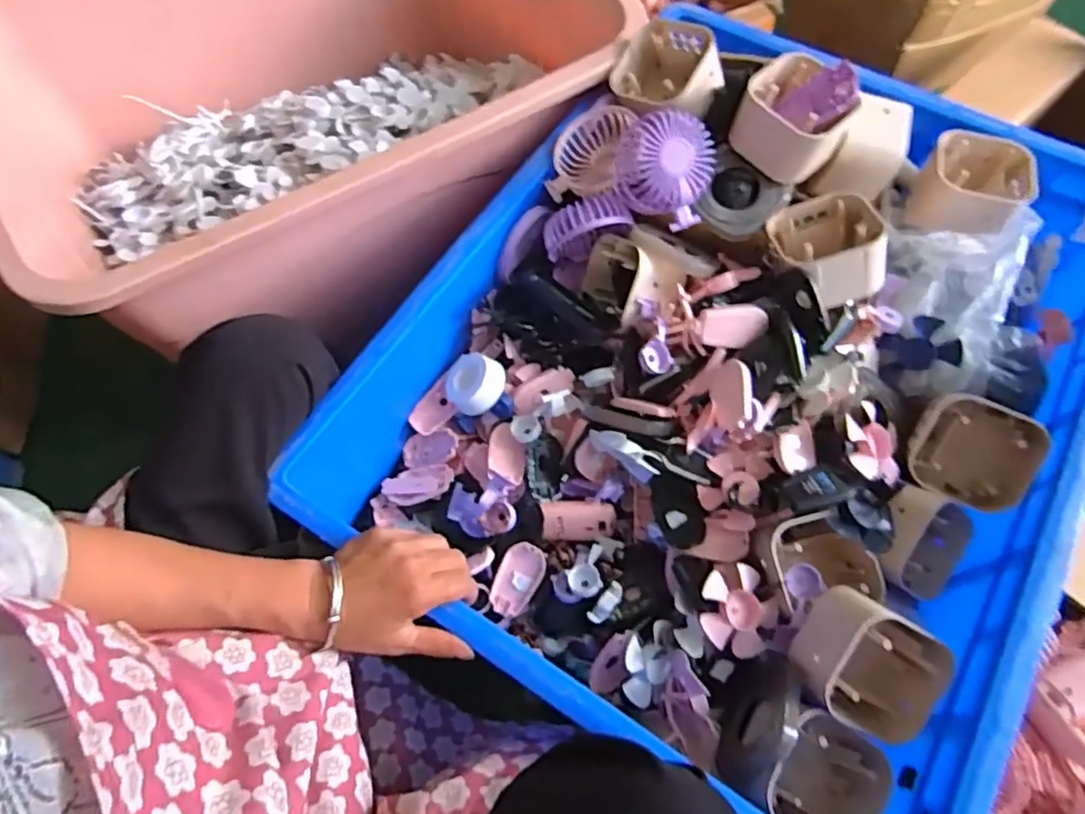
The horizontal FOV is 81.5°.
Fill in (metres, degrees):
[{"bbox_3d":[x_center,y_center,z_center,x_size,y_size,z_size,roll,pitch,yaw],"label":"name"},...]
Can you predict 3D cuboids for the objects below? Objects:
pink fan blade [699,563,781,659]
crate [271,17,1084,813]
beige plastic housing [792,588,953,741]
[{"bbox_3d":[0.163,0.169,0.526,0.066,0.029,0.070,0,67,-1],"label":"pink fan blade"},{"bbox_3d":[0.186,-0.052,0.589,0.532,0.208,0.675,29,69,11],"label":"crate"},{"bbox_3d":[0.248,0.196,0.486,0.081,0.064,0.088,35,89,-8],"label":"beige plastic housing"}]

